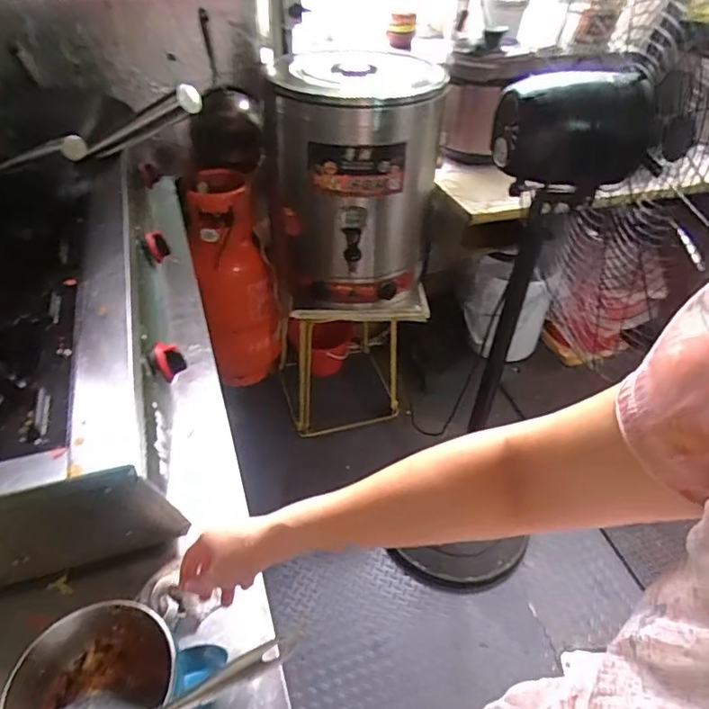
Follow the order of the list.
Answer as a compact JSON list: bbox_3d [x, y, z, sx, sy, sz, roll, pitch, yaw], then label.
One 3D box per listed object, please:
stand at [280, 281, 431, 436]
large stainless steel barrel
[{"bbox_3d":[-0.034,-0.045,1.618,0.371,0.449,0.370,-13,44,-17],"label":"stand"},{"bbox_3d":[-0.017,-0.412,1.312,0.376,0.514,0.358,16,44,15],"label":"large stainless steel barrel"}]

